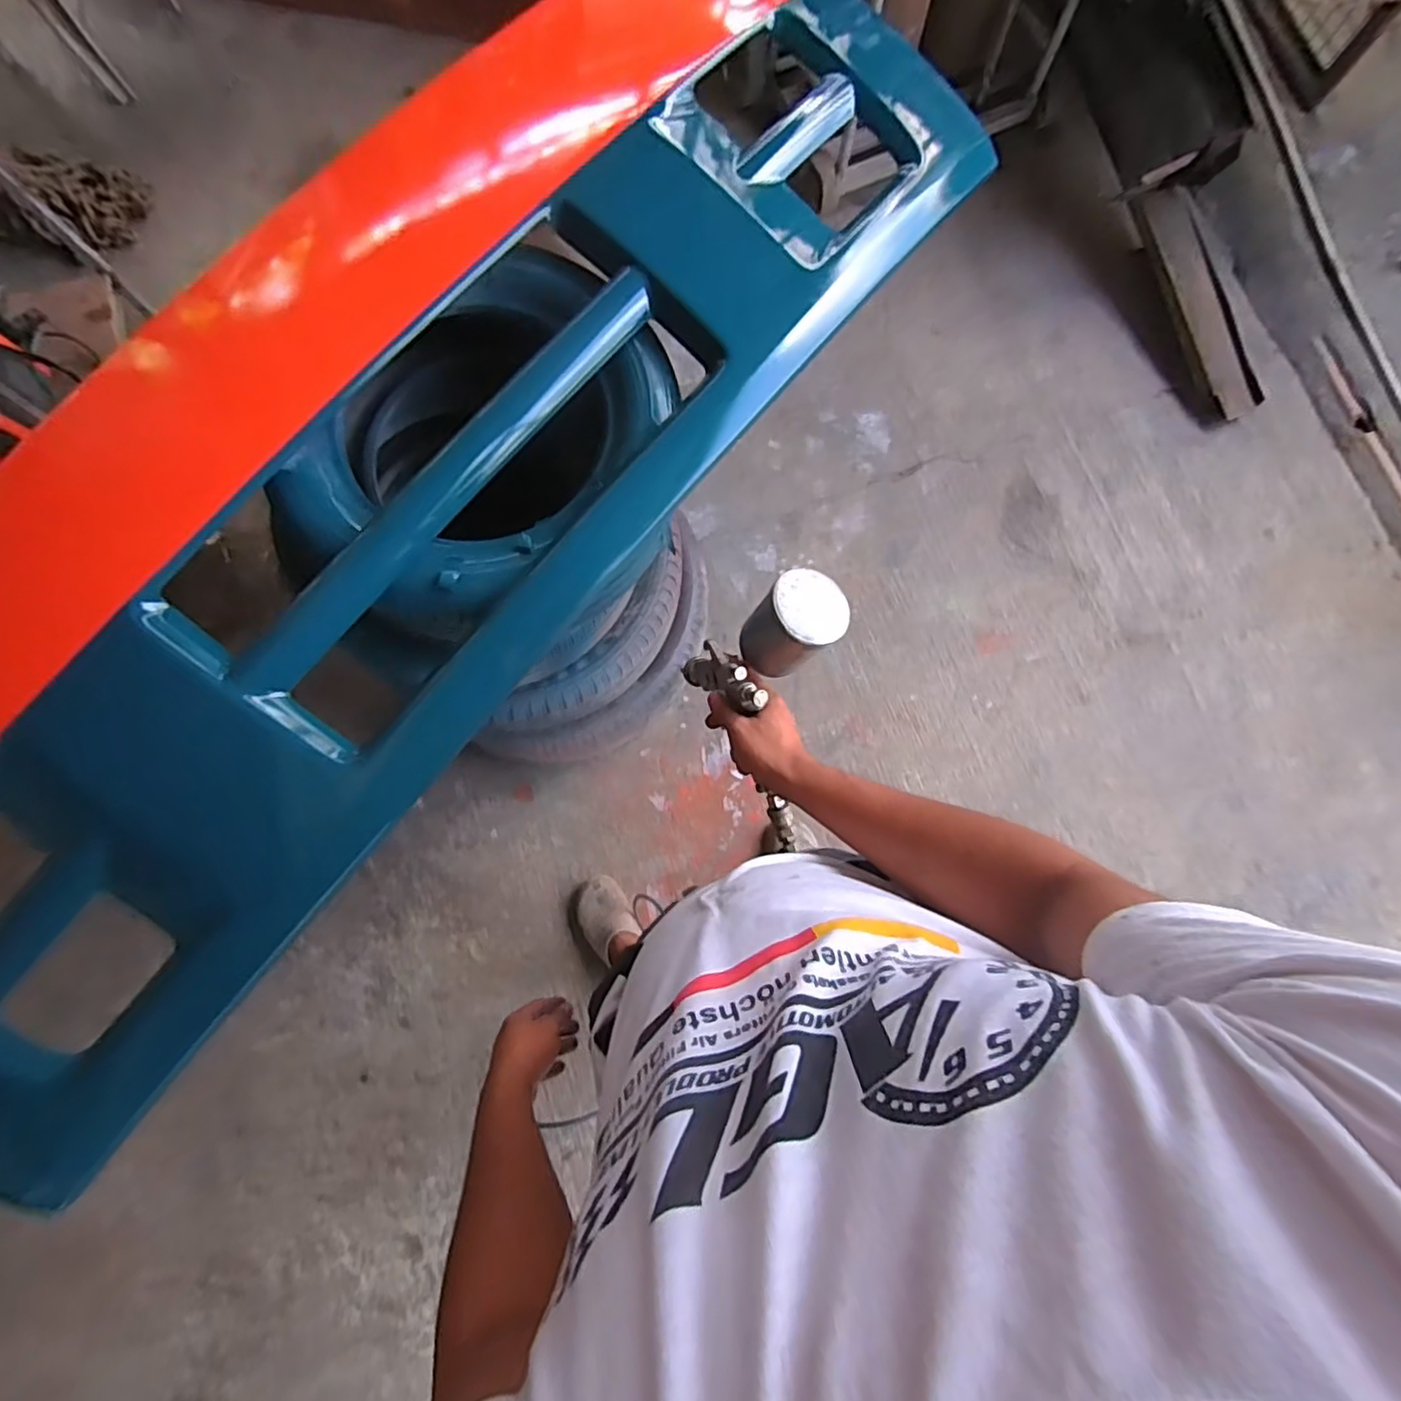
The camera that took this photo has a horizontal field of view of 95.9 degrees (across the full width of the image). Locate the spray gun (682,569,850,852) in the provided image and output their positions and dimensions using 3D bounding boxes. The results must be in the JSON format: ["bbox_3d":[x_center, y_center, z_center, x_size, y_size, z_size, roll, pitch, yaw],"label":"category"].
[{"bbox_3d":[0.098,0.005,0.612,0.154,0.116,0.216,-29,81,-5],"label":"spray gun"}]

